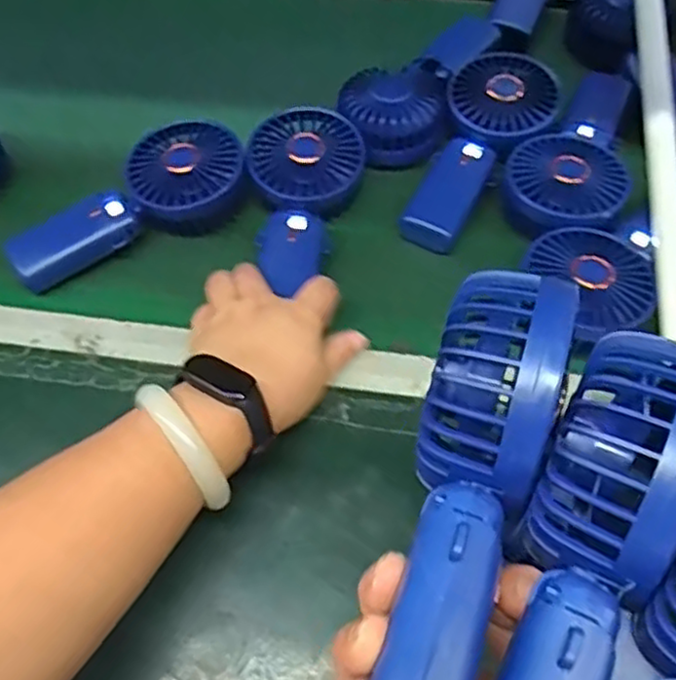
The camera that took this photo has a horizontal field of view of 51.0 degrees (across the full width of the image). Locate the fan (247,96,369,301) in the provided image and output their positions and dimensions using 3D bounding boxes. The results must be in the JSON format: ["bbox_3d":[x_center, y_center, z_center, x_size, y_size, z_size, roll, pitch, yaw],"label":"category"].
[{"bbox_3d":[-0.026,-0.103,0.518,0.082,0.031,0.159,5,67,4],"label":"fan"}]

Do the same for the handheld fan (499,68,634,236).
[{"bbox_3d":[0.191,-0.144,0.553,0.087,0.045,0.193,27,64,15],"label":"handheld fan"}]

